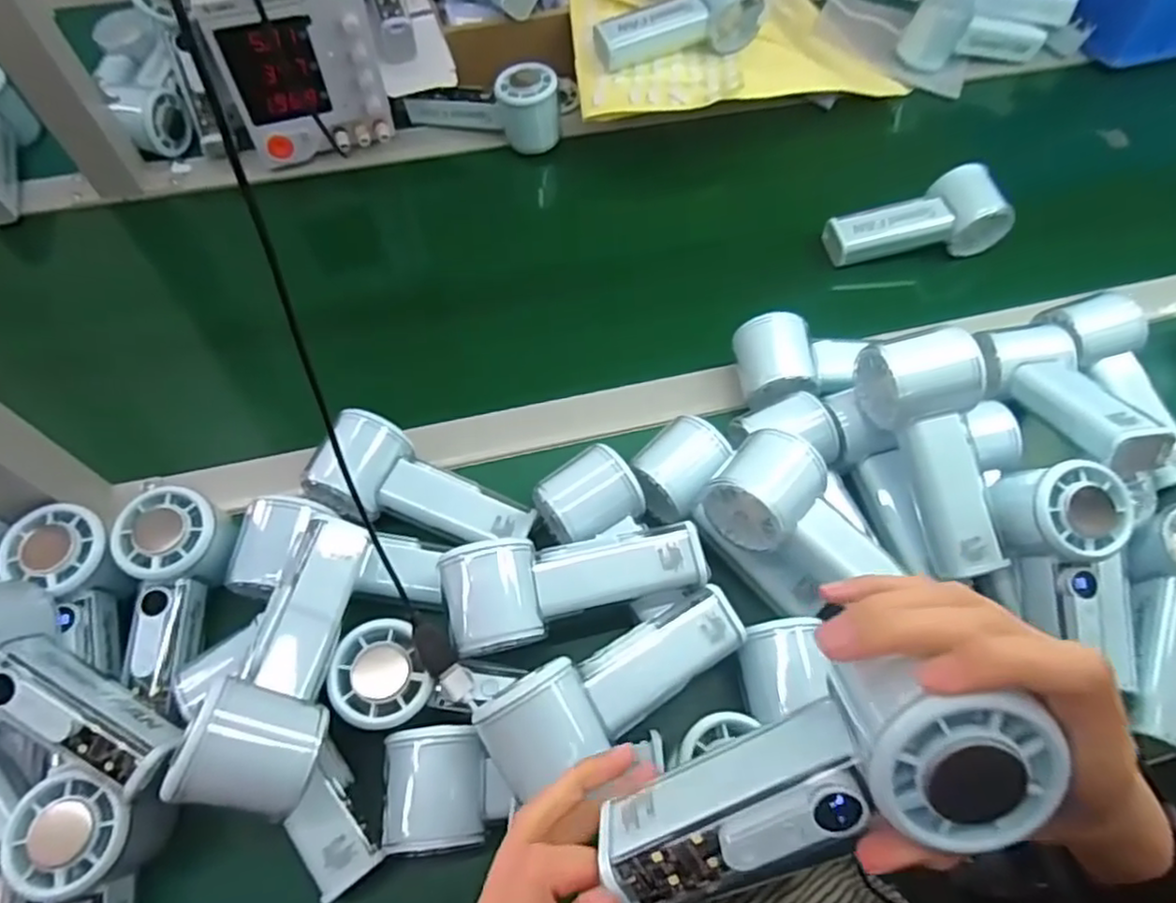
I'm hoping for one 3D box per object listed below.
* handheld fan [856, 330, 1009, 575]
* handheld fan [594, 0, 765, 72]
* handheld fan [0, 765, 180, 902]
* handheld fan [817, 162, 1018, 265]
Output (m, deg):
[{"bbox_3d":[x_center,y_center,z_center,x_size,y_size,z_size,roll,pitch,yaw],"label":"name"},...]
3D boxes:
[{"bbox_3d":[0.218,0.001,0.421,0.057,0.060,0.150,-13,86,-8],"label":"handheld fan"},{"bbox_3d":[0.077,-0.402,0.625,0.155,0.047,0.076,-15,62,-9],"label":"handheld fan"},{"bbox_3d":[-0.243,0.236,0.333,0.061,0.047,0.155,-8,76,-6],"label":"handheld fan"},{"bbox_3d":[0.286,-0.206,0.592,0.144,0.047,0.064,-6,61,-5],"label":"handheld fan"}]

